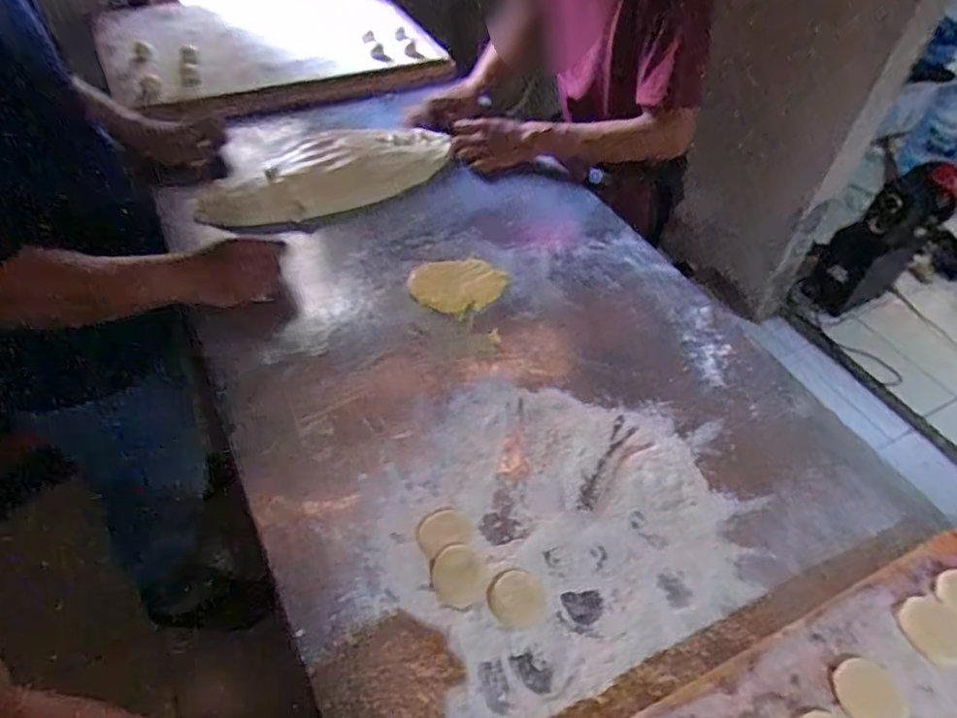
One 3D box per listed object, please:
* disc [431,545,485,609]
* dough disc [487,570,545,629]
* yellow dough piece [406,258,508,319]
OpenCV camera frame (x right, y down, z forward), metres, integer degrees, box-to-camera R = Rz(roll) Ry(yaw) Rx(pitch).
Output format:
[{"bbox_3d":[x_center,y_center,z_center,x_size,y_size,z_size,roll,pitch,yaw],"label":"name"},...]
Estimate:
[{"bbox_3d":[-0.018,0.194,0.545,0.044,0.008,0.052,-10,50,-13],"label":"disc"},{"bbox_3d":[0.034,0.212,0.540,0.047,0.007,0.049,2,48,-3],"label":"dough disc"},{"bbox_3d":[-0.034,-0.097,0.812,0.116,0.024,0.108,2,48,-3],"label":"yellow dough piece"}]

